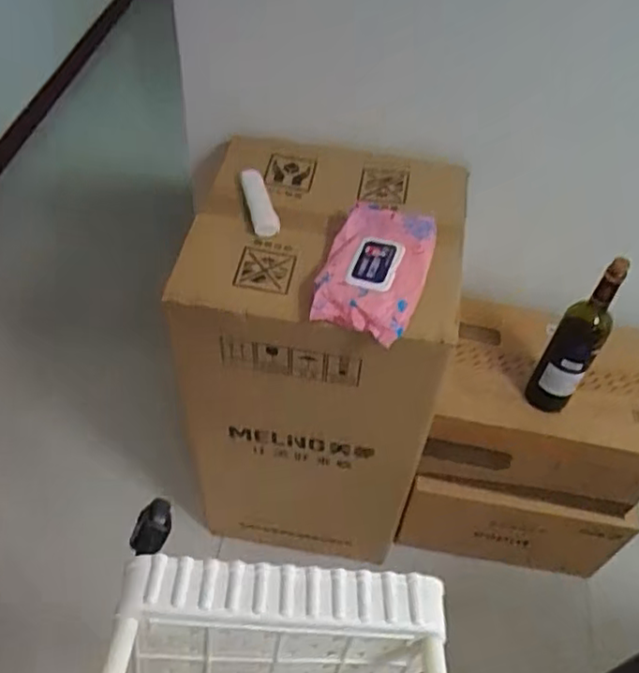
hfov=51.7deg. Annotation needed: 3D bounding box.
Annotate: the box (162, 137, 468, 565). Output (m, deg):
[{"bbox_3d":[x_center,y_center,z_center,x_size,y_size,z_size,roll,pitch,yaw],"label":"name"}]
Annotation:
[{"bbox_3d":[-0.009,0.052,1.219,0.426,0.747,0.391,8,51,2],"label":"box"}]

